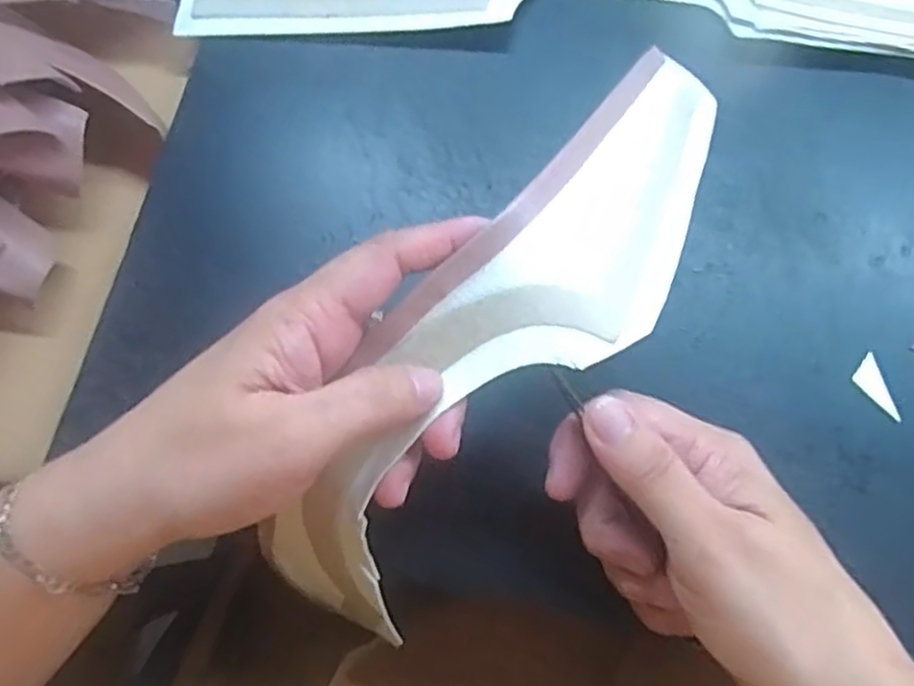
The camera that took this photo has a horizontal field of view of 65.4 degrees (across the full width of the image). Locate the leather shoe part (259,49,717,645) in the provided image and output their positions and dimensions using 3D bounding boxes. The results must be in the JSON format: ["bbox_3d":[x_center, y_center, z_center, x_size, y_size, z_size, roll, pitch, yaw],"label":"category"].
[{"bbox_3d":[0.036,-0.017,0.266,0.067,0.079,0.258,39,79,11],"label":"leather shoe part"}]

